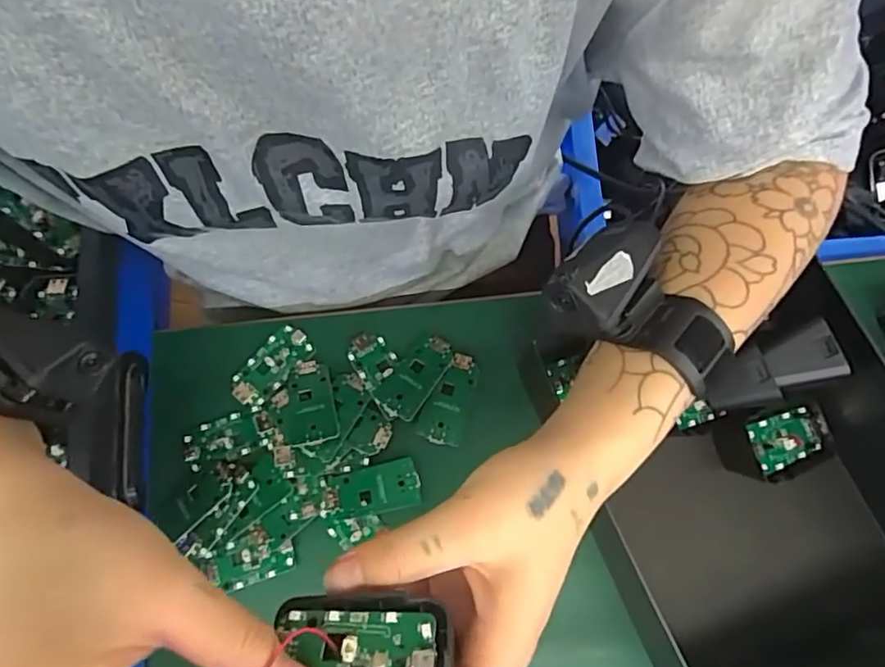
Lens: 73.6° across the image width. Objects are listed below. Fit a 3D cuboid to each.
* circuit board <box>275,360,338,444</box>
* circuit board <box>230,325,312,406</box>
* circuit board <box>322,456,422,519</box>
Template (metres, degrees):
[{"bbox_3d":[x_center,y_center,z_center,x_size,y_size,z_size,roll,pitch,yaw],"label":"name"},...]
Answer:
[{"bbox_3d":[-0.094,0.048,0.410,0.039,0.007,0.063,-13,54,-2],"label":"circuit board"},{"bbox_3d":[-0.124,0.023,0.428,0.029,0.007,0.061,41,81,9],"label":"circuit board"},{"bbox_3d":[-0.049,0.106,0.398,0.065,0.007,0.031,-13,78,-2],"label":"circuit board"}]

